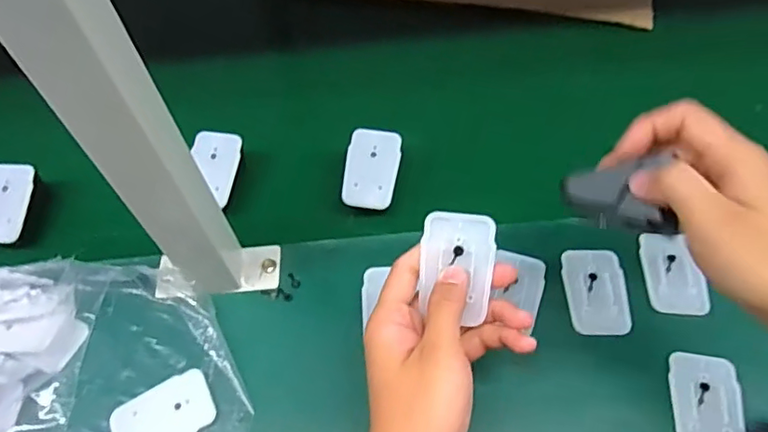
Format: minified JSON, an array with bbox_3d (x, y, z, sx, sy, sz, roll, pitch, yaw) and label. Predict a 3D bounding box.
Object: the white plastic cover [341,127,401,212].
[{"bbox_3d":[-0.011,-0.040,0.484,0.044,0.004,0.069,10,78,7],"label":"white plastic cover"}]

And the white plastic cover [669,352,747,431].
[{"bbox_3d":[0.217,0.126,0.380,0.043,0.011,0.069,9,59,8],"label":"white plastic cover"}]

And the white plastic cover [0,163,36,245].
[{"bbox_3d":[-0.326,-0.011,0.487,0.042,0.008,0.069,6,78,-2],"label":"white plastic cover"}]

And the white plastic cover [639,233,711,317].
[{"bbox_3d":[0.222,0.042,0.435,0.044,0.004,0.068,3,58,4],"label":"white plastic cover"}]

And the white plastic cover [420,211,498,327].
[{"bbox_3d":[0.045,0.030,0.352,0.043,0.004,0.063,7,92,6],"label":"white plastic cover"}]

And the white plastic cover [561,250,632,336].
[{"bbox_3d":[0.160,0.056,0.429,0.045,0.004,0.068,-1,58,2],"label":"white plastic cover"}]

